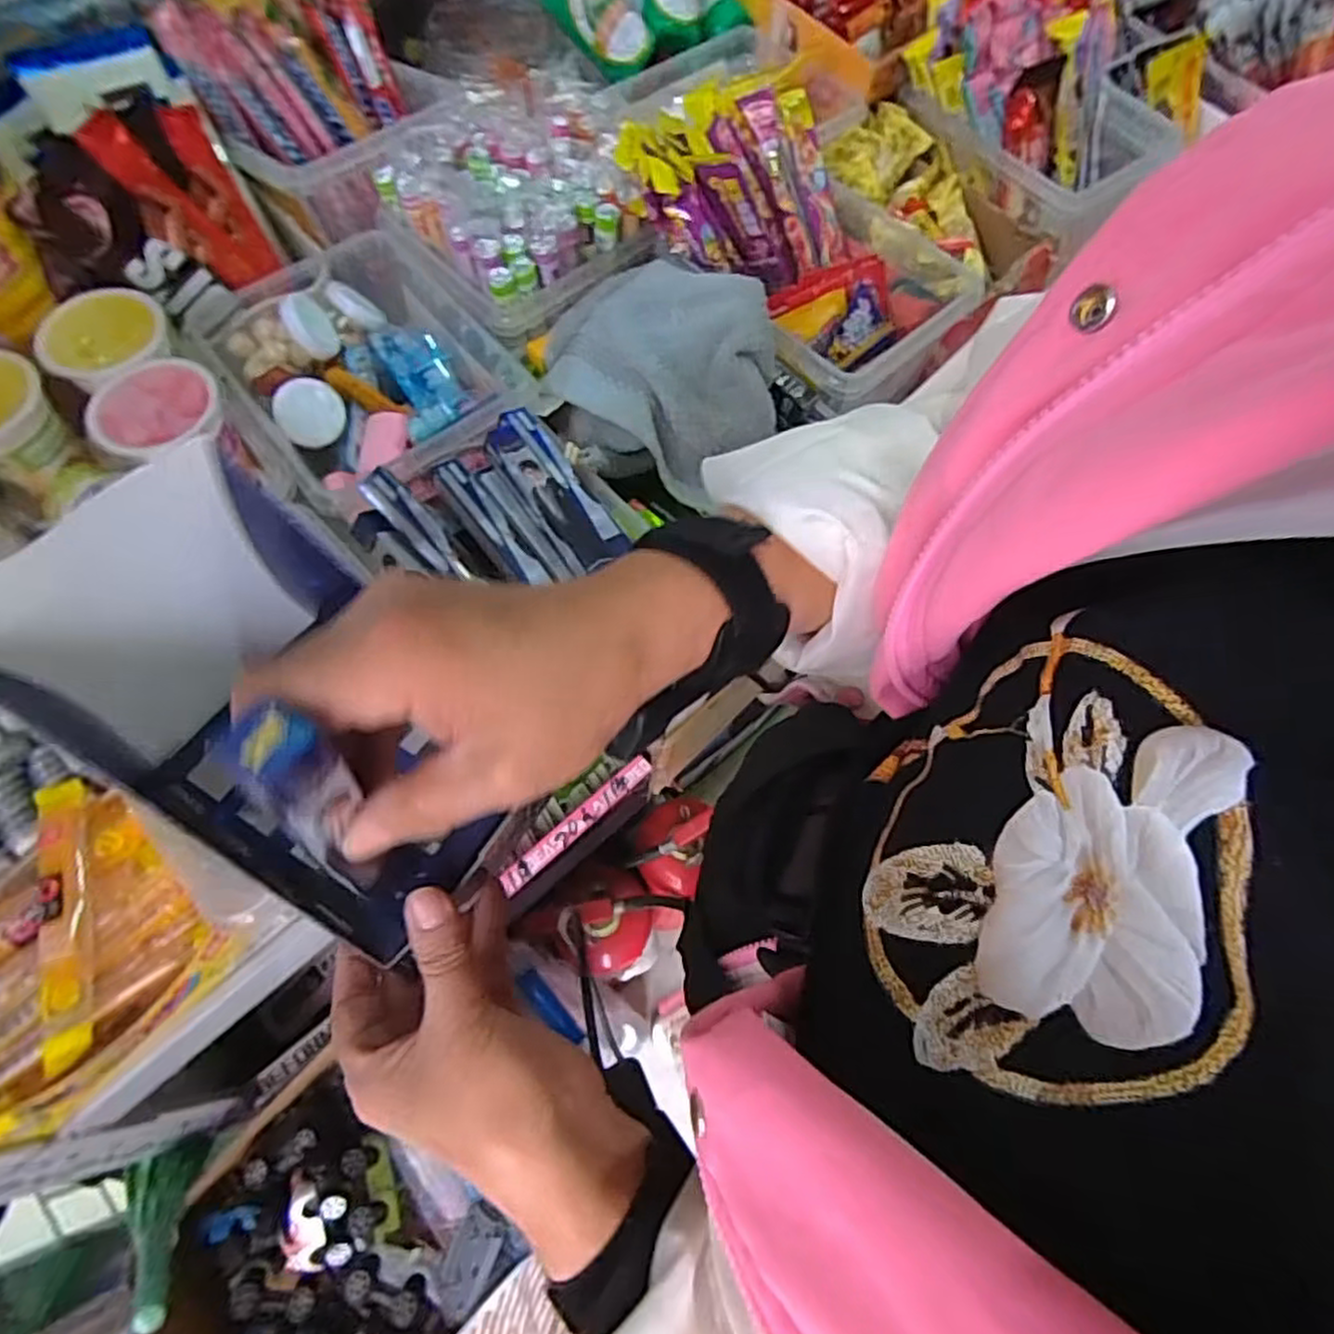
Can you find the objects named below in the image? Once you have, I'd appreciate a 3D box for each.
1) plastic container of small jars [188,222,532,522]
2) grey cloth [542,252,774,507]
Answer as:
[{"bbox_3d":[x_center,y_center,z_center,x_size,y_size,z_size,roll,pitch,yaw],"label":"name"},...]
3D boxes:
[{"bbox_3d":[-0.209,-0.202,0.497,0.159,0.054,0.215,-39,73,-17],"label":"plastic container of small jars"},{"bbox_3d":[-0.006,-0.190,0.483,0.144,0.101,0.110,2,66,-1],"label":"grey cloth"}]

